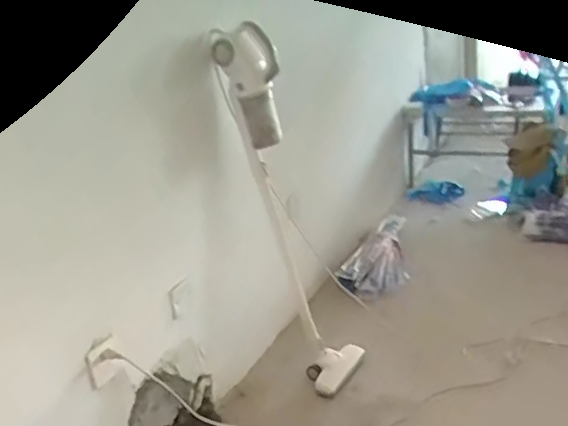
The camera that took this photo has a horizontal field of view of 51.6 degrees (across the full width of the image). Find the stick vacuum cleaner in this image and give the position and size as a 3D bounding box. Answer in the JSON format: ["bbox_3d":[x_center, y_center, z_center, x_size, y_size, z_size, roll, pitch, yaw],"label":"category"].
[{"bbox_3d":[0.035,-0.005,1.747,0.308,1.045,0.214,10,25,39],"label":"stick vacuum cleaner"}]

